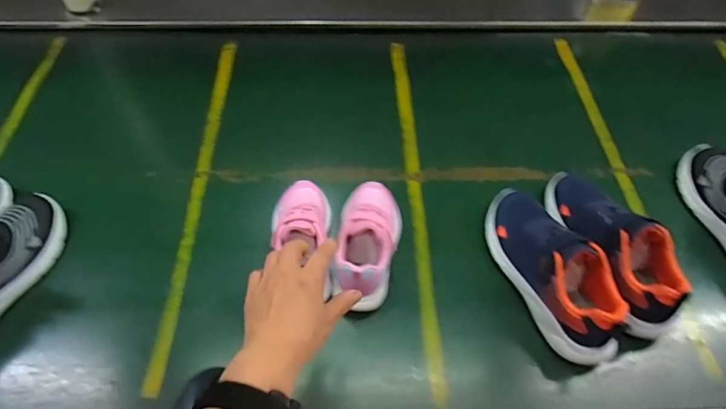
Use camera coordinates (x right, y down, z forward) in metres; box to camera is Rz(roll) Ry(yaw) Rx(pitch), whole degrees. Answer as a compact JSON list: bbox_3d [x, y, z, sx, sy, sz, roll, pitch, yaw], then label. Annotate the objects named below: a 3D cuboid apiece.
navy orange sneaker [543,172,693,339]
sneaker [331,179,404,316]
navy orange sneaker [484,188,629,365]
[{"bbox_3d":[0.343,0.047,0.629,0.104,0.100,0.261,-21,59,-17],"label":"navy orange sneaker"},{"bbox_3d":[0.010,0.042,0.651,0.089,0.090,0.200,9,46,3],"label":"sneaker"},{"bbox_3d":[0.254,0.074,0.614,0.093,0.095,0.259,-11,56,-11],"label":"navy orange sneaker"}]

